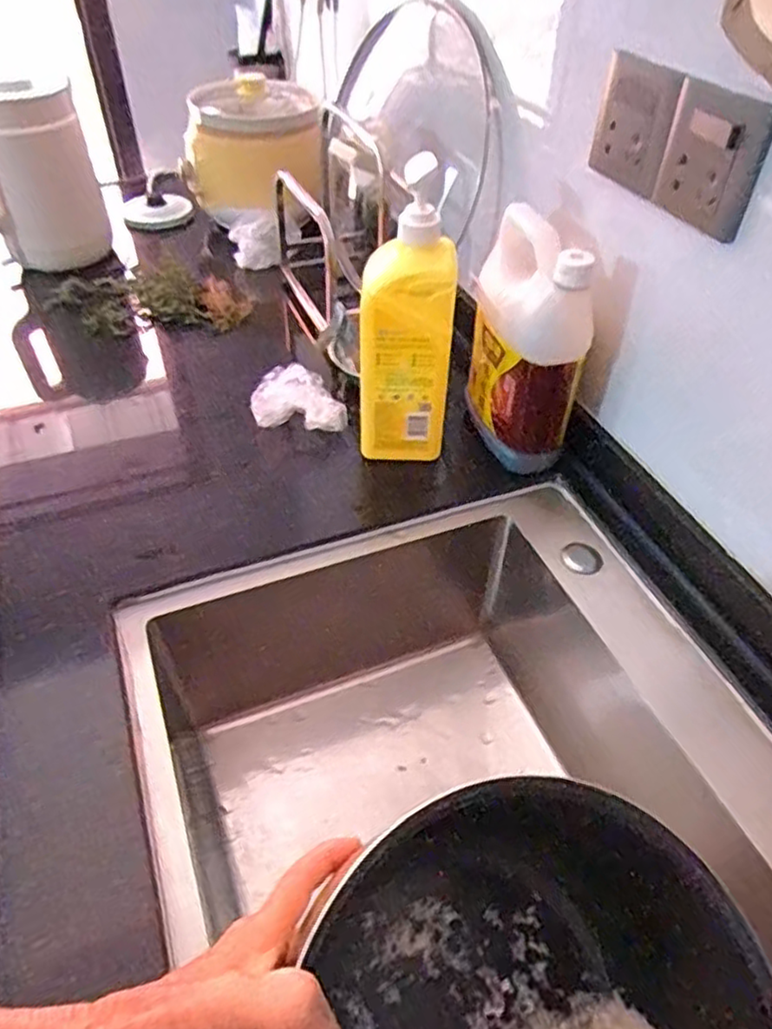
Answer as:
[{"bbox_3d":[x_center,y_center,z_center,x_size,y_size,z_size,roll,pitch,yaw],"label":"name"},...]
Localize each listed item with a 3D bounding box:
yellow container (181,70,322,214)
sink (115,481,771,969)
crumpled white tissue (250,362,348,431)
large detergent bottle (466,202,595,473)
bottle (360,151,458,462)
[{"bbox_3d":[-0.212,-0.596,1.117,0.208,0.173,0.169,-4,46,-5],"label":"yellow container"},{"bbox_3d":[0.125,0.366,0.479,0.483,0.229,0.786,-17,48,-17],"label":"sink"},{"bbox_3d":[-0.098,-0.132,0.760,0.100,0.039,0.100,-5,46,-6],"label":"crumpled white tissue"},{"bbox_3d":[0.132,-0.167,0.666,0.074,0.215,0.131,-9,46,-10],"label":"large detergent bottle"},{"bbox_3d":[0.018,-0.158,0.643,0.084,0.259,0.055,3,45,2],"label":"bottle"}]

